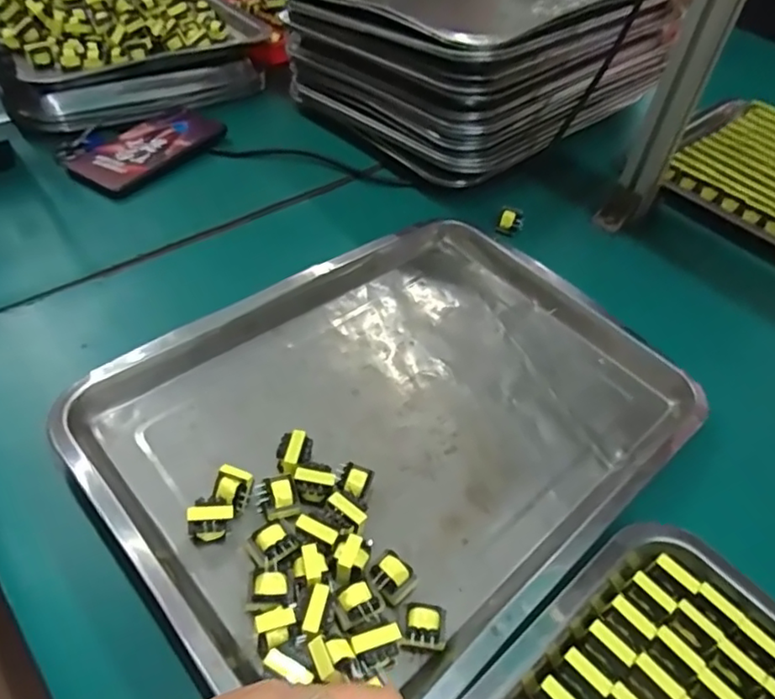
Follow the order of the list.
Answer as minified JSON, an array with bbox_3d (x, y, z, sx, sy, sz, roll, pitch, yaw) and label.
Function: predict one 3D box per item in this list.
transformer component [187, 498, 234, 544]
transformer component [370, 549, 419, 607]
[{"bbox_3d":[-0.099,0.098,0.337,0.023,0.023,0.018,-4,48,-10],"label":"transformer component"},{"bbox_3d":[0.002,0.128,0.327,0.024,0.021,0.022,37,54,26],"label":"transformer component"}]

